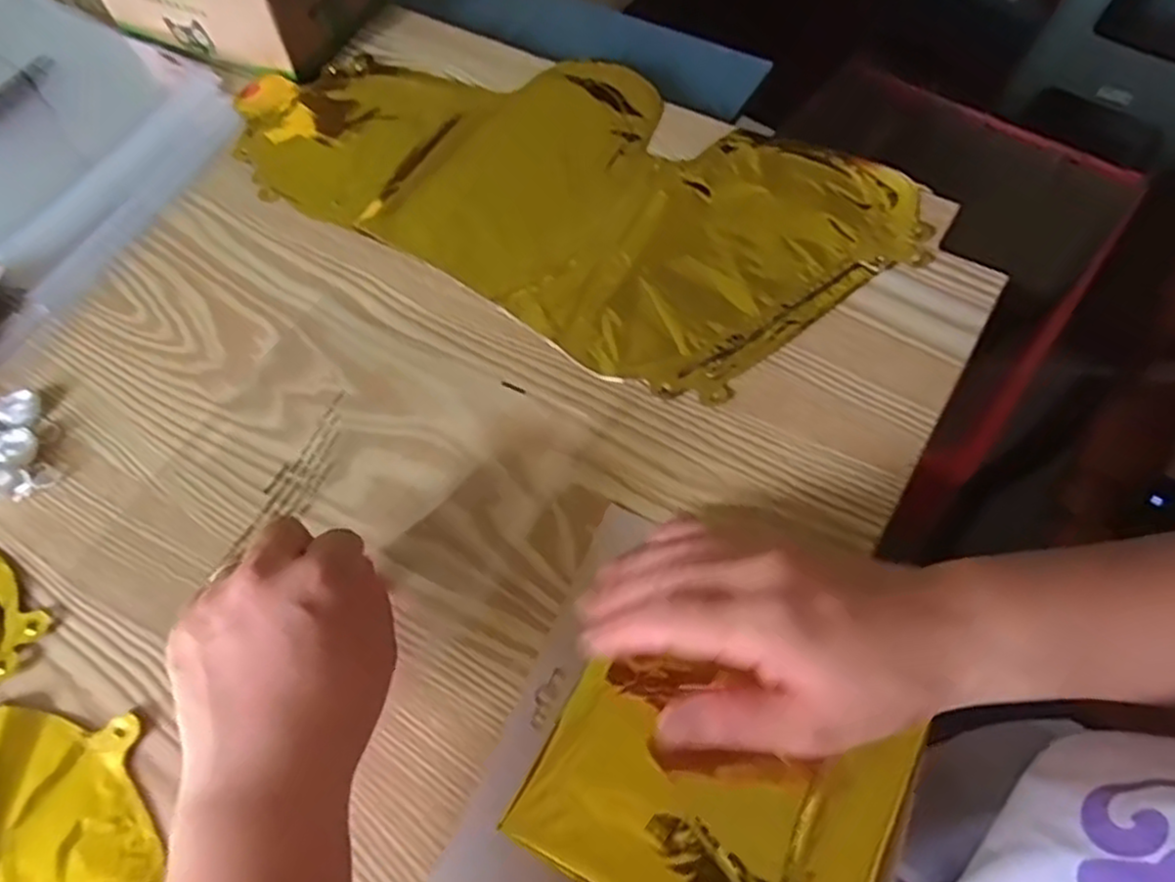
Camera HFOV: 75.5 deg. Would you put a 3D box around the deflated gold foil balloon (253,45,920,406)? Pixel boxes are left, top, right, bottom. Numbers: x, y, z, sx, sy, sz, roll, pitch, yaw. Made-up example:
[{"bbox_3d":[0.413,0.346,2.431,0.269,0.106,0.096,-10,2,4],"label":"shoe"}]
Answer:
[{"bbox_3d":[-0.023,-0.176,0.492,0.423,0.008,0.214,31,67,19],"label":"deflated gold foil balloon"}]

